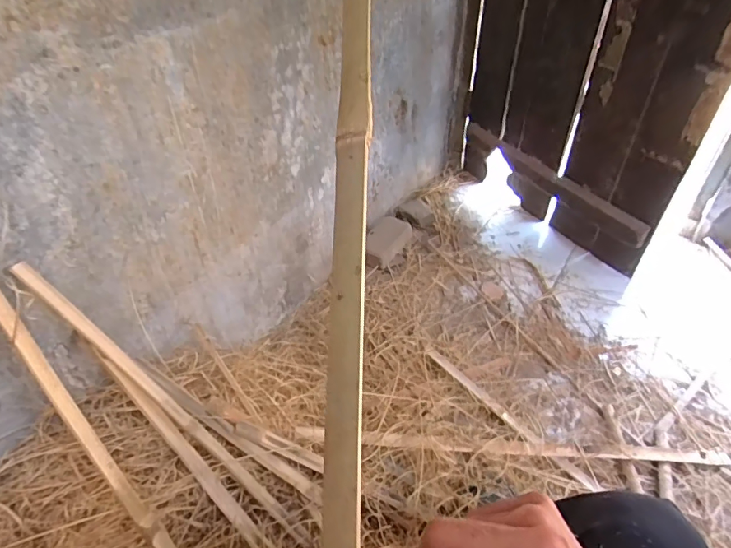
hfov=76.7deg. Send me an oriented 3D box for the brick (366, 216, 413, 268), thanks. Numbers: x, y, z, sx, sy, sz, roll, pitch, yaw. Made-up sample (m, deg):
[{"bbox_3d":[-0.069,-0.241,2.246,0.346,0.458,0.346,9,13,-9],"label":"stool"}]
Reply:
[{"bbox_3d":[0.060,-0.113,1.505,0.115,0.076,0.215,23,48,24],"label":"brick"}]

